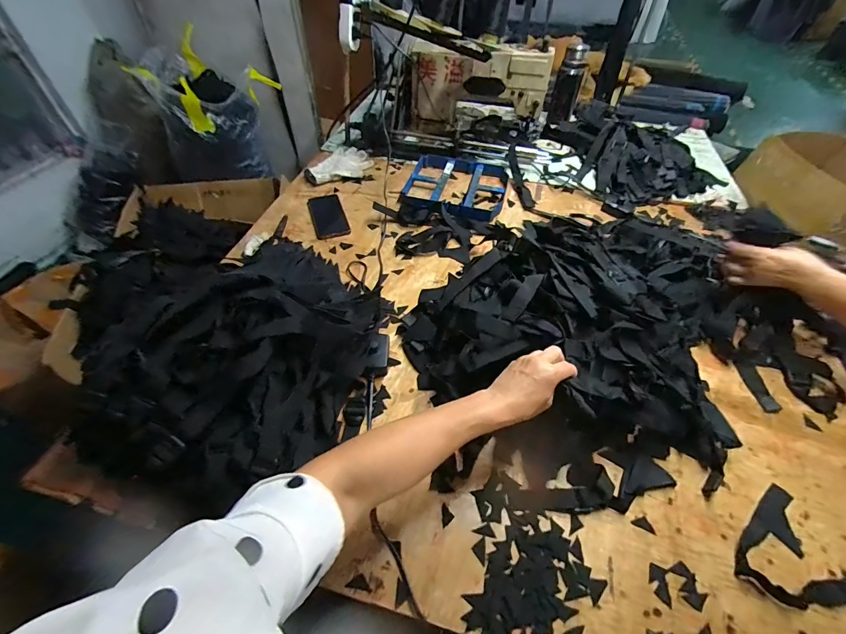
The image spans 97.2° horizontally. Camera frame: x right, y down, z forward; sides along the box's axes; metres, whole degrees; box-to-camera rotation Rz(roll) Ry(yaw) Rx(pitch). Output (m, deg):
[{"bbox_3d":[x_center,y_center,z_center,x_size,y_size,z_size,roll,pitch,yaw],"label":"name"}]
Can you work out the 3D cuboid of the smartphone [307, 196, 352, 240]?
[{"bbox_3d":[-0.233,-0.248,0.913,0.079,0.007,0.162,-15,52,-14],"label":"smartphone"}]

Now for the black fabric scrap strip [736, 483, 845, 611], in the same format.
[{"bbox_3d":[0.506,0.306,0.460,0.198,0.010,0.147,26,54,19],"label":"black fabric scrap strip"}]

